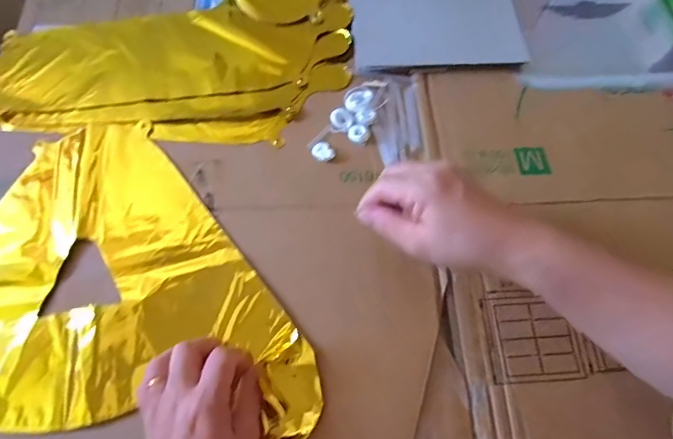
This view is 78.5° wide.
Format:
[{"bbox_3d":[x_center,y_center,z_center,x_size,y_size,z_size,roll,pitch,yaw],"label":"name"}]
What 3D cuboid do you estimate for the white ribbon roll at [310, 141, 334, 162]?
[{"bbox_3d":[-0.015,-0.070,0.427,0.020,0.008,0.024,-27,73,-11],"label":"white ribbon roll"}]

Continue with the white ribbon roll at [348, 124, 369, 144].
[{"bbox_3d":[0.024,-0.091,0.436,0.021,0.008,0.020,1,70,-2],"label":"white ribbon roll"}]

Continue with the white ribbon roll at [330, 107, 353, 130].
[{"bbox_3d":[0.006,-0.106,0.438,0.023,0.014,0.021,1,70,-2],"label":"white ribbon roll"}]

